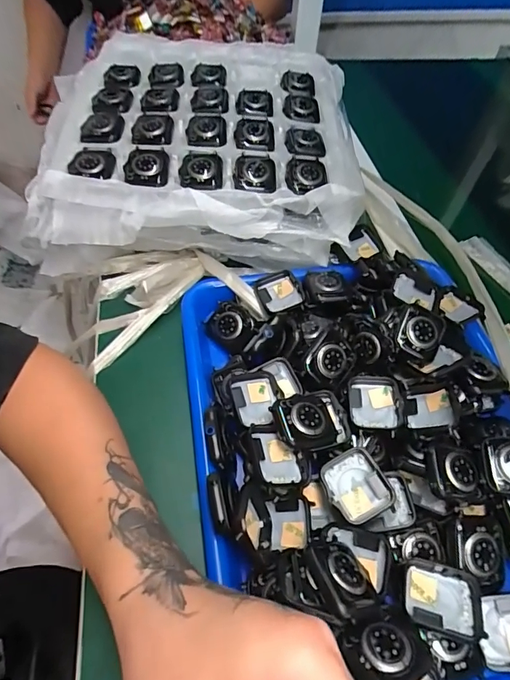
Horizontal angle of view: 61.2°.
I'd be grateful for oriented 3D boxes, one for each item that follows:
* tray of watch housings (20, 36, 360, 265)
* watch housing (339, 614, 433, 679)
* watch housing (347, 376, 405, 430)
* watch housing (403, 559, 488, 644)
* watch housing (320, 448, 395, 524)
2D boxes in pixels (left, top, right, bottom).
[{"bbox_3d":[-0.060,-0.221,0.478,0.331,0.085,0.336,0,53,-2],"label":"tray of watch housings"},{"bbox_3d":[0.070,0.164,0.224,0.041,0.010,0.036,-9,30,-19],"label":"watch housing"},{"bbox_3d":[0.089,0.048,0.316,0.037,0.012,0.043,2,53,-1],"label":"watch housing"},{"bbox_3d":[0.108,0.148,0.247,0.042,0.011,0.036,12,53,7],"label":"watch housing"},{"bbox_3d":[0.067,0.096,0.284,0.036,0.013,0.042,-21,57,-17],"label":"watch housing"}]

